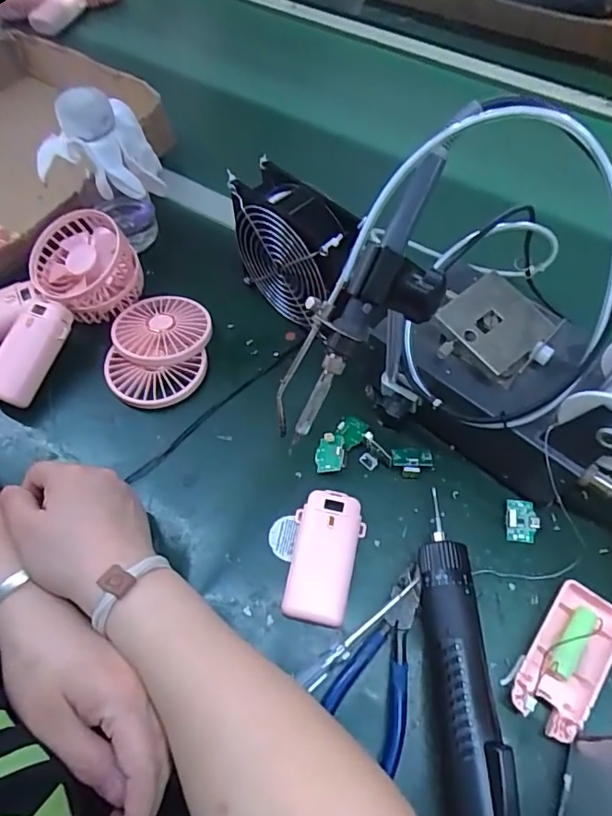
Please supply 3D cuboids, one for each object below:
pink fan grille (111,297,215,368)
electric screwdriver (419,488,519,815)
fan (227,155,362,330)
[{"bbox_3d":[-0.129,-0.070,0.477,0.079,0.021,0.081,0,59,0],"label":"pink fan grille"},{"bbox_3d":[0.095,0.190,0.312,0.041,0.032,0.280,2,59,1],"label":"electric screwdriver"},{"bbox_3d":[-0.009,-0.129,0.460,0.043,0.129,0.119,-39,66,-21],"label":"fan"}]

